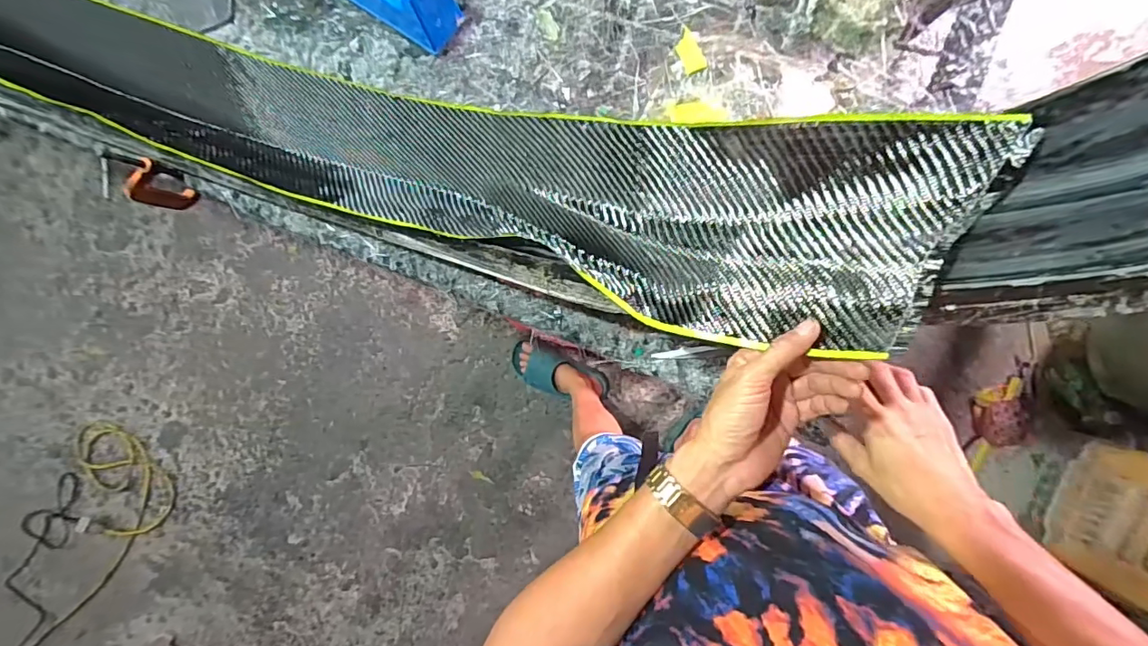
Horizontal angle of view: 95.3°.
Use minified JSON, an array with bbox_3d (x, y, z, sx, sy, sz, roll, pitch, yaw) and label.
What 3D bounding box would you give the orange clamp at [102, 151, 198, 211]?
[{"bbox_3d":[-0.506,-0.167,0.632,0.017,0.137,0.052,32,93,3],"label":"orange clamp"}]

